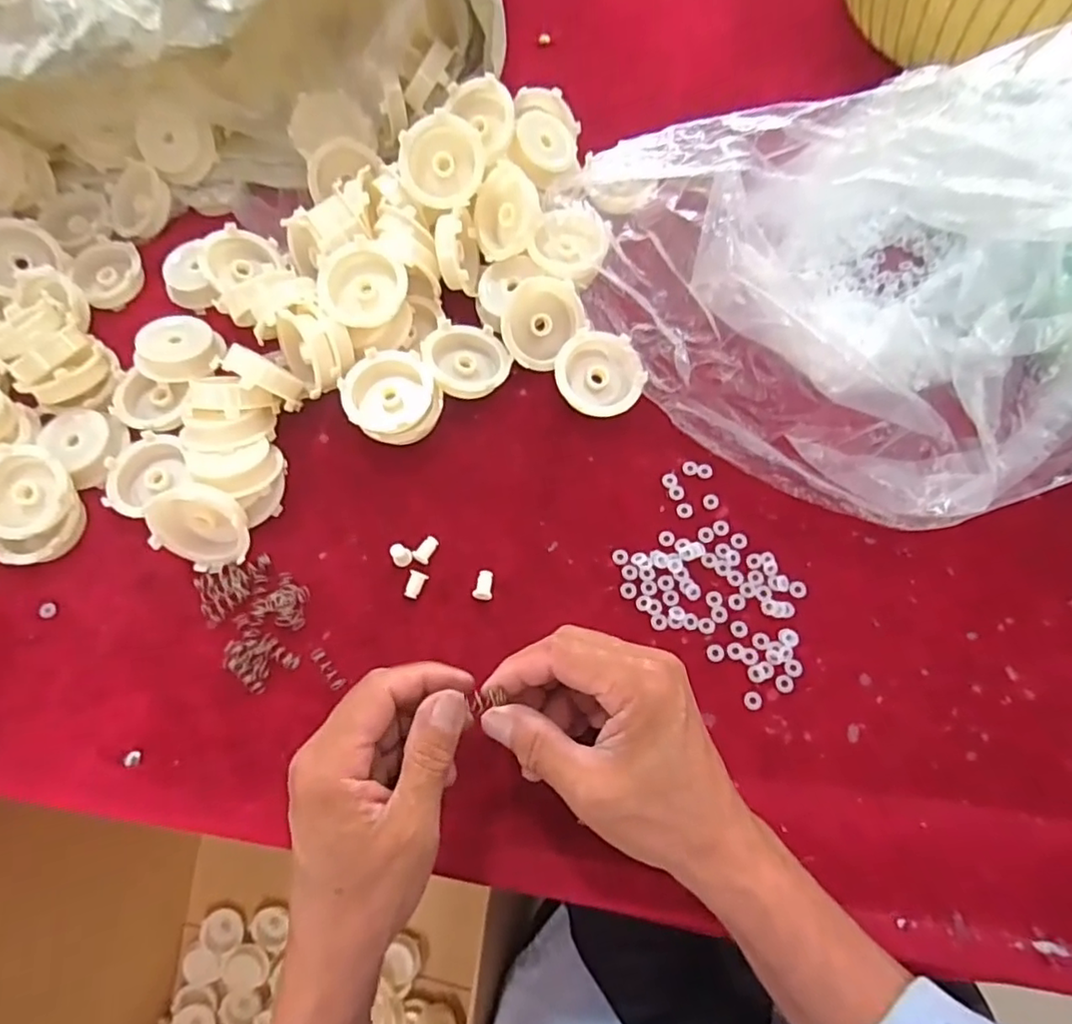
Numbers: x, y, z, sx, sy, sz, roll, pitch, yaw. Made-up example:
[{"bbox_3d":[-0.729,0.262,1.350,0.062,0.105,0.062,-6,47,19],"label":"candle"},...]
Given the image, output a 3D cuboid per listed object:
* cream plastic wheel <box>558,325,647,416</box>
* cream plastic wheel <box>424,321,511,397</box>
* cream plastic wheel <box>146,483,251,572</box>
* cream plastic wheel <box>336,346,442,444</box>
[{"bbox_3d":[0.043,-0.092,0.409,0.057,0.015,0.057,0,87,-5],"label":"cream plastic wheel"},{"bbox_3d":[-0.046,-0.105,0.417,0.055,0.023,0.057,-1,68,2],"label":"cream plastic wheel"},{"bbox_3d":[-0.208,0.011,0.376,0.058,0.056,0.014,9,27,-8],"label":"cream plastic wheel"},{"bbox_3d":[-0.096,-0.076,0.410,0.059,0.028,0.061,-1,68,2],"label":"cream plastic wheel"}]

